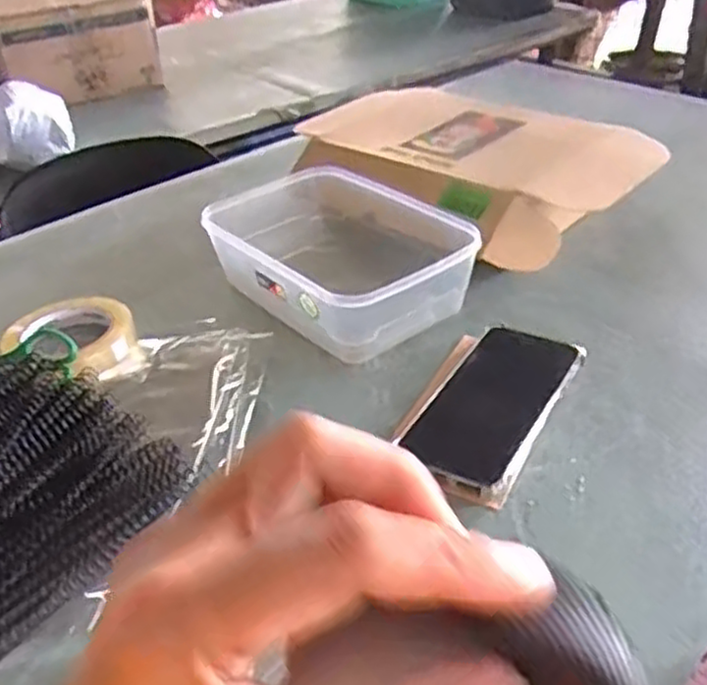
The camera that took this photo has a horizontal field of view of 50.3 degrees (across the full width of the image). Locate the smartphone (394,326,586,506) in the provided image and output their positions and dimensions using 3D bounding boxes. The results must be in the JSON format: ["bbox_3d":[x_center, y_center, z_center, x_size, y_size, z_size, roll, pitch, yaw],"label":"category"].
[{"bbox_3d":[0.099,0.041,0.535,0.080,0.011,0.161,15,41,28],"label":"smartphone"}]

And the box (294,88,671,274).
[{"bbox_3d":[0.119,-0.175,0.789,0.253,0.083,0.320,-26,41,-26],"label":"box"}]

